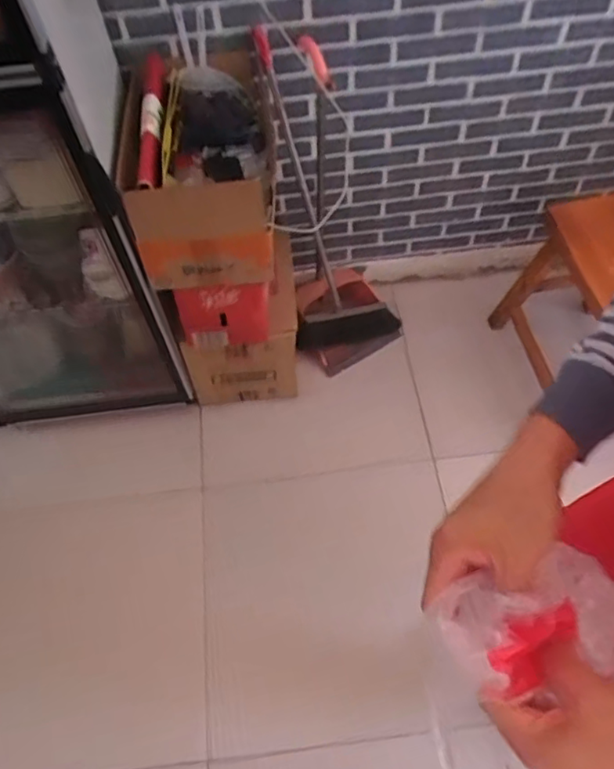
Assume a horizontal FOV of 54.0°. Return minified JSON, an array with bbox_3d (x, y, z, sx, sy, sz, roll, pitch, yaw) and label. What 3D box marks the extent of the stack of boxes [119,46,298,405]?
[{"bbox_3d":[-0.201,-0.318,1.458,0.301,0.769,0.452,-12,59,-4],"label":"stack of boxes"}]

